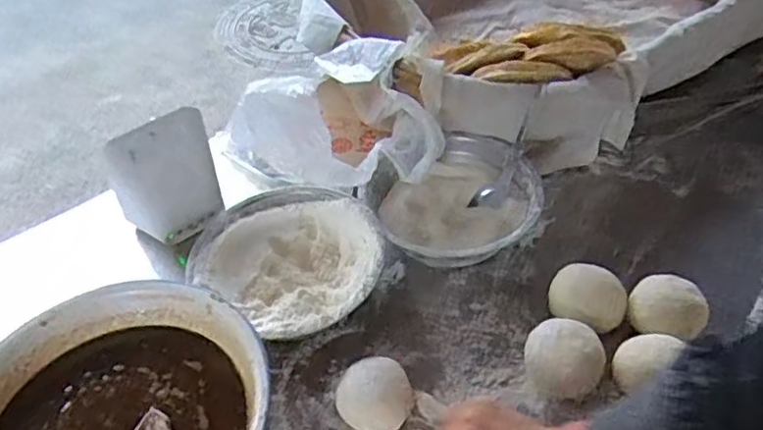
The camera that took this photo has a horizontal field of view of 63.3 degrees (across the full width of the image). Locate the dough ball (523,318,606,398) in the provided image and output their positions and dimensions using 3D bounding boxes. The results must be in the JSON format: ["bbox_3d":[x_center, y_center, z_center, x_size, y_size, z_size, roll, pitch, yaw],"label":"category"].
[{"bbox_3d":[0.161,0.129,0.549,0.064,0.044,0.062,-2,45,2],"label":"dough ball"}]

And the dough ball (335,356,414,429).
[{"bbox_3d":[-0.007,0.157,0.531,0.066,0.044,0.057,-1,45,3],"label":"dough ball"}]

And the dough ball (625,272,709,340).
[{"bbox_3d":[0.263,0.092,0.575,0.064,0.045,0.059,-2,45,2],"label":"dough ball"}]

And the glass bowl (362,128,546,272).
[{"bbox_3d":[0.078,-0.011,0.677,0.179,0.074,0.178,2,46,6],"label":"glass bowl"}]

